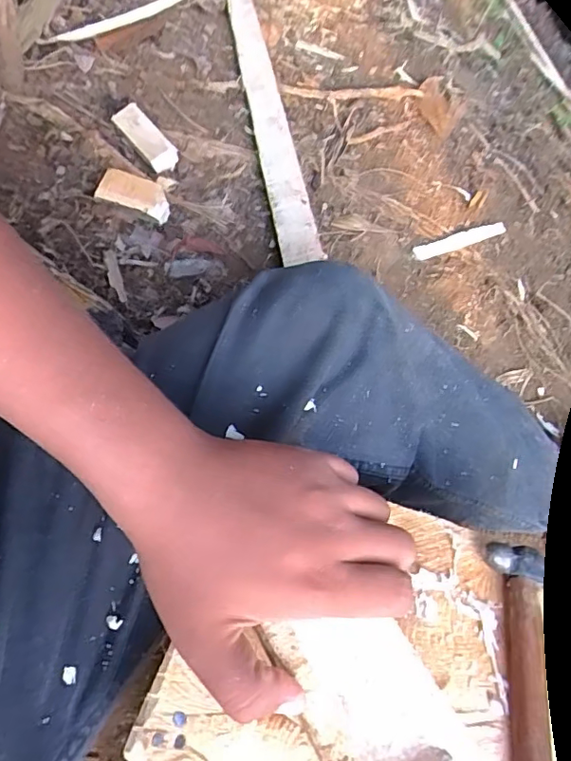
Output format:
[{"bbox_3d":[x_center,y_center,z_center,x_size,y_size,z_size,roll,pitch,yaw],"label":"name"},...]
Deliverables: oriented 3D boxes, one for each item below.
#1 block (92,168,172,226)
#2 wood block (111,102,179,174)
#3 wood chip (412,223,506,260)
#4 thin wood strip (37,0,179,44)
[{"bbox_3d":[-0.185,-0.226,0.671,0.086,0.022,0.042,21,64,-9],"label":"block"},{"bbox_3d":[-0.182,-0.318,0.716,0.037,0.025,0.092,-42,92,-17],"label":"wood block"},{"bbox_3d":[0.265,-0.211,0.822,0.198,0.009,0.027,-22,63,-28],"label":"wood chip"},{"bbox_3d":[-0.227,-0.630,0.922,0.025,0.026,0.516,16,46,10],"label":"thin wood strip"}]

